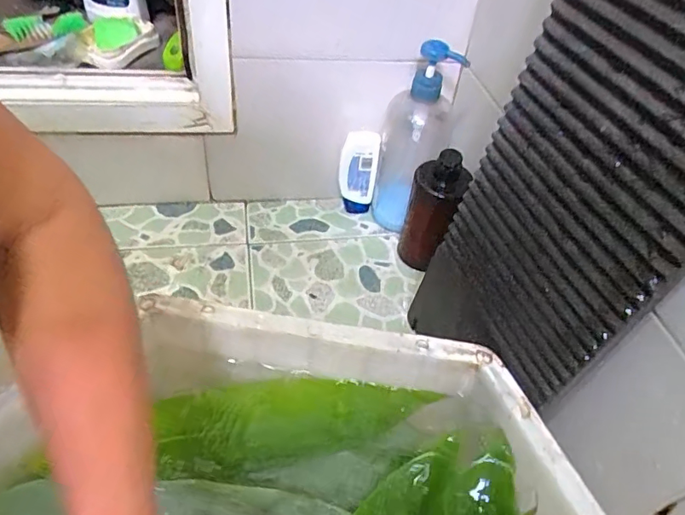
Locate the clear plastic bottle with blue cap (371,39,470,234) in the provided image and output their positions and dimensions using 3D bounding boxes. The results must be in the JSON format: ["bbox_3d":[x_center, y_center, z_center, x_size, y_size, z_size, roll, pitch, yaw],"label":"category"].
[{"bbox_3d":[0.087,-0.137,0.645,0.085,0.248,0.070,13,47,6],"label":"clear plastic bottle with blue cap"}]

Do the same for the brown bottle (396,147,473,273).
[{"bbox_3d":[0.113,-0.056,0.634,0.064,0.156,0.065,15,47,7],"label":"brown bottle"}]

